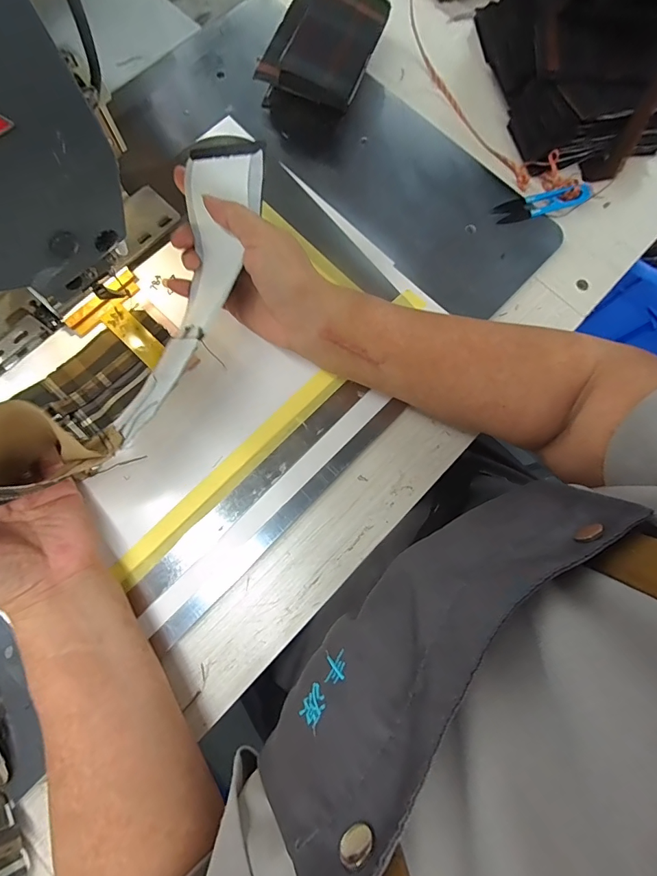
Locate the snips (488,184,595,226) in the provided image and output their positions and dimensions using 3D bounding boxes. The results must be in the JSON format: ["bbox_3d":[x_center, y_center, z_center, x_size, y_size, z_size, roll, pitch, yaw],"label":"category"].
[{"bbox_3d":[0.224,-0.245,0.417,0.108,0.007,0.026,-21,79,-6],"label":"snips"}]

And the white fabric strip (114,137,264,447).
[{"bbox_3d":[-0.102,-0.106,0.301,0.060,0.049,0.222,19,87,3],"label":"white fabric strip"}]

